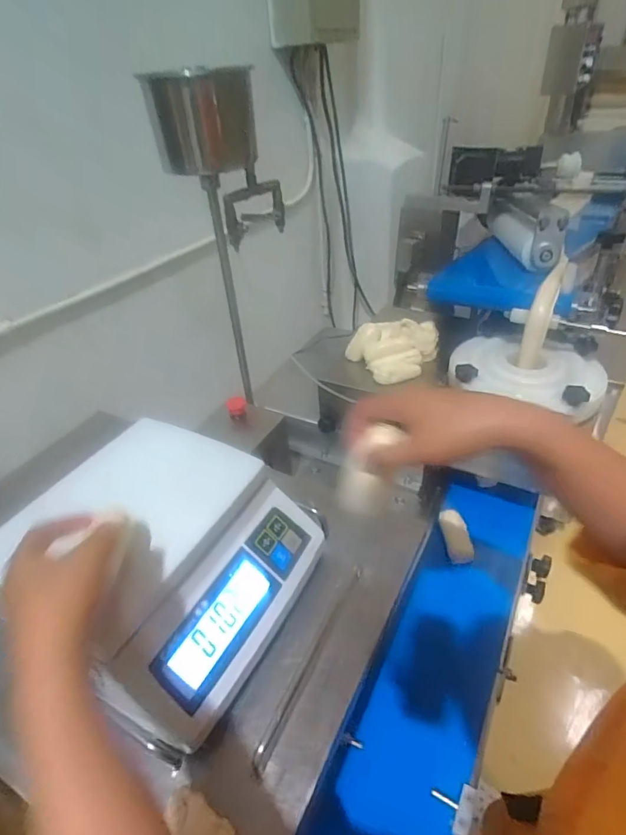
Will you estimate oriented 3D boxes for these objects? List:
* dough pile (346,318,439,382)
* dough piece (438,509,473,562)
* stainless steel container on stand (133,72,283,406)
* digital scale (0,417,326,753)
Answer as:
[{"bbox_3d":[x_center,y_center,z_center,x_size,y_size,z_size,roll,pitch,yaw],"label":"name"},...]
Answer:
[{"bbox_3d":[0.166,-0.149,0.916,0.160,0.074,0.142,-20,40,-18],"label":"dough pile"},{"bbox_3d":[0.246,0.202,0.794,0.043,0.025,0.090,-5,38,1],"label":"dough piece"},{"bbox_3d":[-0.120,-0.259,0.746,0.154,0.479,0.104,-5,38,1],"label":"stainless steel container on stand"},{"bbox_3d":[-0.150,0.139,0.488,0.252,0.130,0.253,15,43,25],"label":"digital scale"}]

